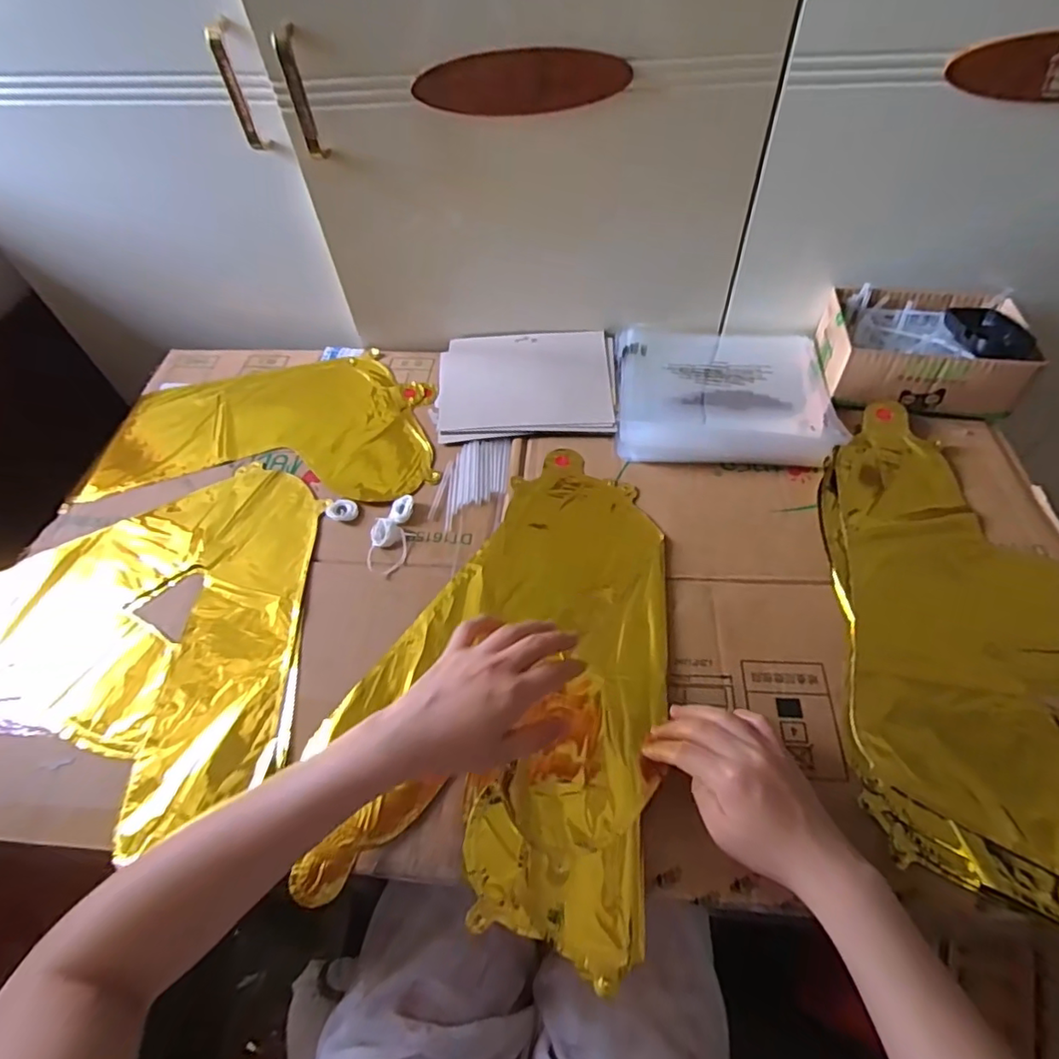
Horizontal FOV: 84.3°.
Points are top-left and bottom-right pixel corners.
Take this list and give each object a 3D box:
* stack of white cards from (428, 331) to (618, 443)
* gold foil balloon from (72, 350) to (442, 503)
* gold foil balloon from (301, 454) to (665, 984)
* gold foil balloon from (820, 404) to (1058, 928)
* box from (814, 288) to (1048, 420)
[{"bbox_3d":[-0.005,-0.173,0.685,0.206,0.008,0.170,-1,56,4],"label":"stack of white cards"},{"bbox_3d":[-0.301,-0.121,0.670,0.389,0.007,0.220,-3,56,3],"label":"gold foil balloon"},{"bbox_3d":[-0.010,0.103,0.502,0.245,0.015,0.410,8,57,10],"label":"gold foil balloon"},{"bbox_3d":[0.364,0.073,0.481,0.208,0.009,0.442,3,56,7],"label":"gold foil balloon"},{"bbox_3d":[0.428,-0.204,0.641,0.189,0.070,0.149,5,57,8],"label":"box"}]

